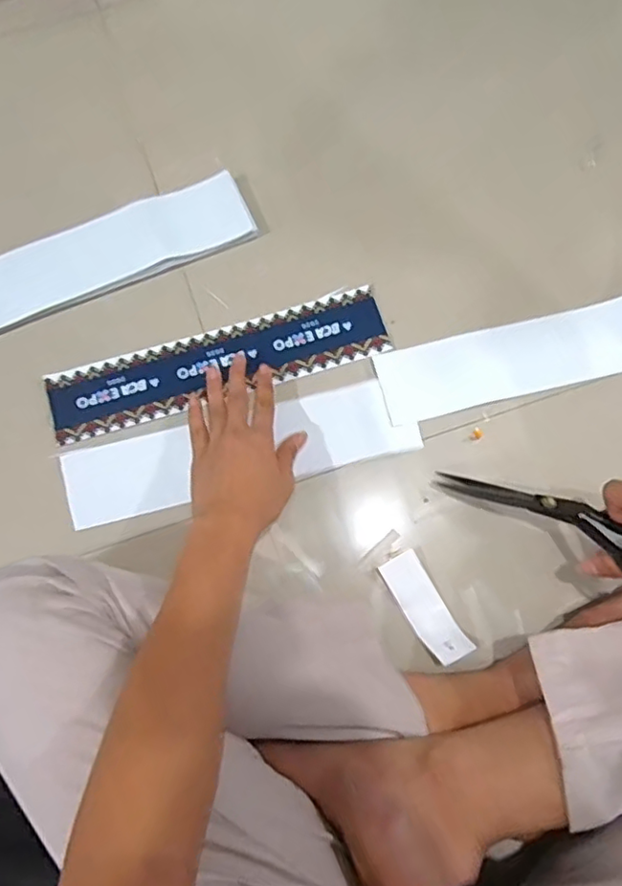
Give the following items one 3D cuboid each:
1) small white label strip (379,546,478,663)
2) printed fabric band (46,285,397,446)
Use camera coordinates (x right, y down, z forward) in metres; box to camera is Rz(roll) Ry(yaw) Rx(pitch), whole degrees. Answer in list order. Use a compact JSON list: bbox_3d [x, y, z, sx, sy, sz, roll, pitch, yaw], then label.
[{"bbox_3d":[0.103,0.148,0.547,0.038,0.012,0.100,-31,79,-7],"label":"small white label strip"},{"bbox_3d":[-0.092,-0.081,0.613,0.340,0.006,0.075,-17,78,-4],"label":"printed fabric band"}]

